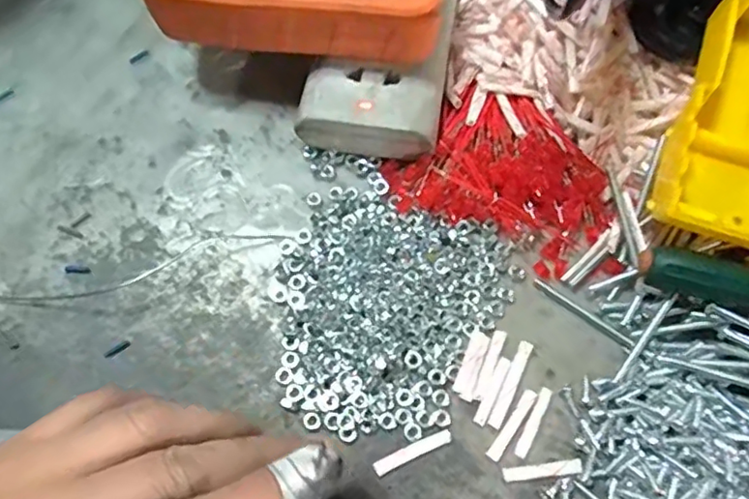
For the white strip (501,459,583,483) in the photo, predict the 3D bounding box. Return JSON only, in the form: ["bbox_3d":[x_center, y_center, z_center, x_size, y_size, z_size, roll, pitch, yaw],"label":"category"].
[{"bbox_3d":[0.066,0.086,0.229,0.031,0.004,0.005,-7,71,0],"label":"white strip"}]

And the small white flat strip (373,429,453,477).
[{"bbox_3d":[0.015,0.079,0.231,0.032,0.004,0.006,-25,72,-6],"label":"small white flat strip"}]

